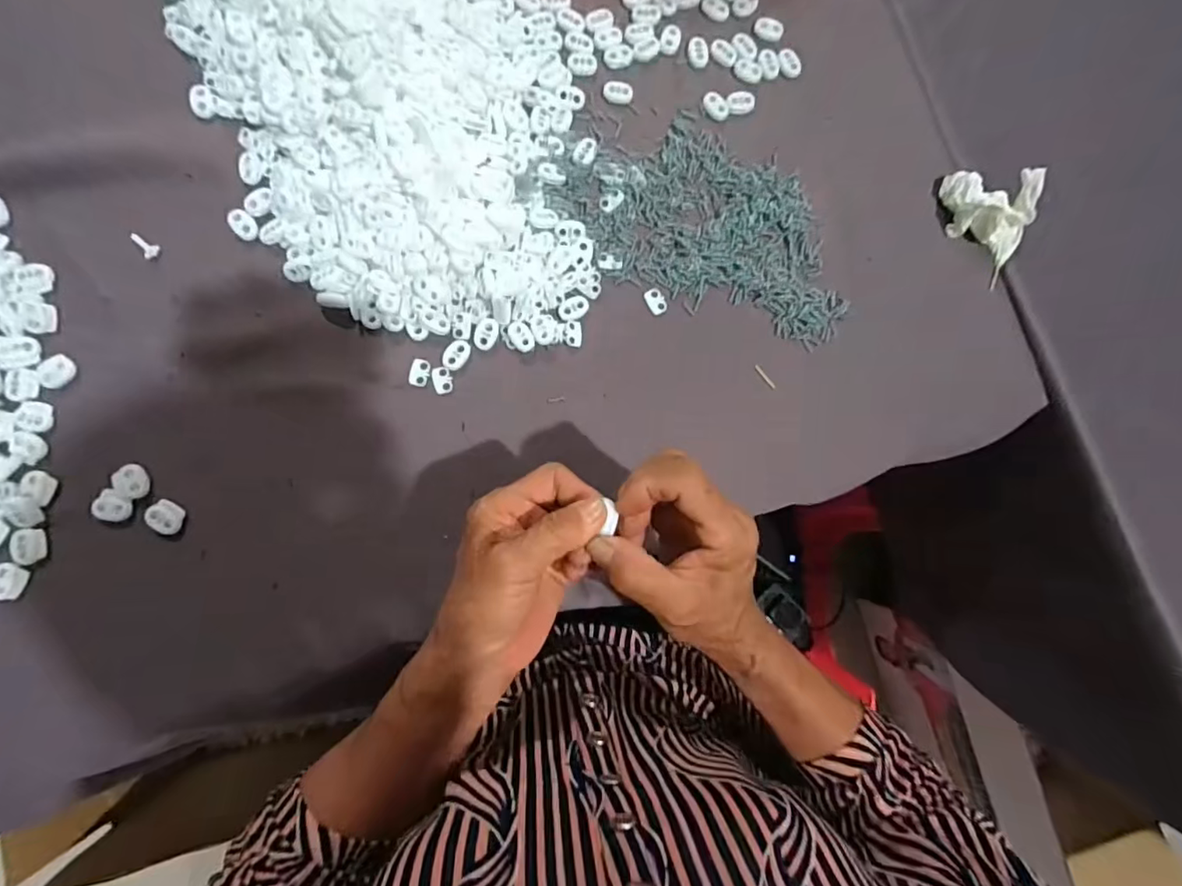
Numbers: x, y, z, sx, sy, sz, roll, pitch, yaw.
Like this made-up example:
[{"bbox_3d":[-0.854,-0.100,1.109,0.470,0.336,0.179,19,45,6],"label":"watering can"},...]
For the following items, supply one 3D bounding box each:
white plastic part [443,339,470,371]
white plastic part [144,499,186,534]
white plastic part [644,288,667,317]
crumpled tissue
[{"bbox_3d":[-0.093,-0.061,0.384,0.015,0.004,0.022,31,82,-2],"label":"white plastic part"},{"bbox_3d":[-0.273,0.048,0.357,0.021,0.005,0.018,33,82,-2],"label":"white plastic part"},{"bbox_3d":[0.048,-0.103,0.405,0.013,0.004,0.019,-29,88,-8],"label":"white plastic part"},{"bbox_3d":[0.309,-0.169,0.420,0.061,0.031,0.084,-16,87,-7],"label":"crumpled tissue"}]

